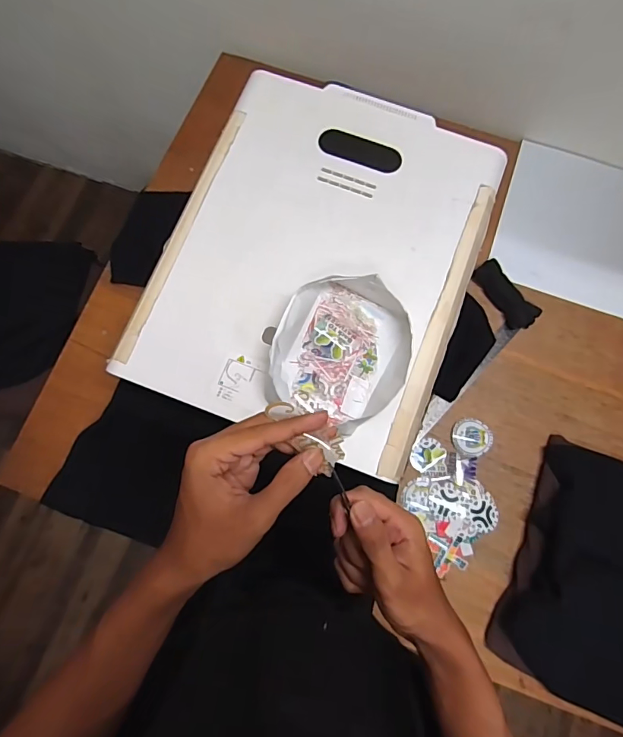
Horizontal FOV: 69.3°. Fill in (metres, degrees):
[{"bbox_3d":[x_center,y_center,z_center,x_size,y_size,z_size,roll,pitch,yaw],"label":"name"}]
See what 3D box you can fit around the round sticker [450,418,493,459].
[{"bbox_3d":[0.257,0.111,0.721,0.064,0.006,0.061,6,77,2],"label":"round sticker"}]

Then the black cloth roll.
[{"bbox_3d":[0.326,-0.123,0.760,0.049,0.027,0.125,-37,79,-8],"label":"black cloth roll"}]

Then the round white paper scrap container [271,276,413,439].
[{"bbox_3d":[0.039,-0.022,0.557,0.156,0.050,0.177,20,77,5],"label":"round white paper scrap container"}]

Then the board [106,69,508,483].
[{"bbox_3d":[0.012,-0.159,0.614,0.396,0.021,0.499,20,77,5],"label":"board"}]

